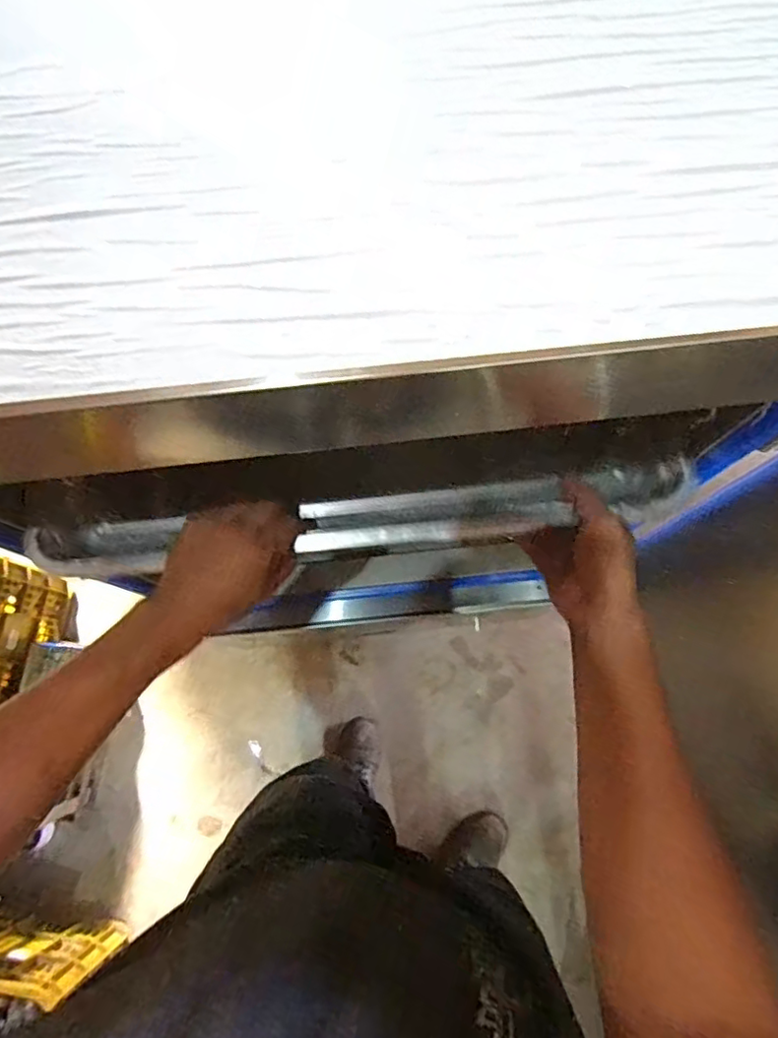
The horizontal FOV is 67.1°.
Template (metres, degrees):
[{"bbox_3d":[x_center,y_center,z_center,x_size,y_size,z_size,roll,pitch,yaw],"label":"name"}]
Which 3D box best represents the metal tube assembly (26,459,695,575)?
[{"bbox_3d":[-0.023,0.001,0.532,0.568,0.053,0.062,-6,74,0],"label":"metal tube assembly"}]

